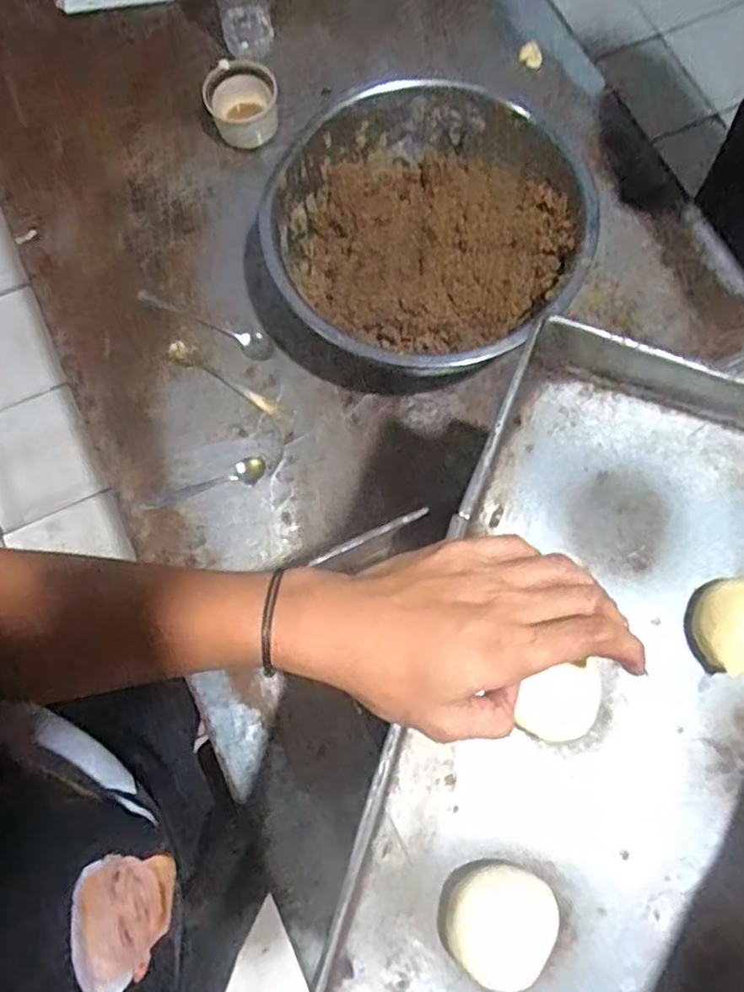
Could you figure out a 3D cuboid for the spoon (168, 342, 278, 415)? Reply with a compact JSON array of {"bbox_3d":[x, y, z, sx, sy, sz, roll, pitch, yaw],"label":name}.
[{"bbox_3d":[-0.177,-0.138,0.776,0.148,0.014,0.025,34,78,8],"label":"spoon"}]

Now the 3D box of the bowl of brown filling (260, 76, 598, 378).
[{"bbox_3d":[0.059,-0.300,0.749,0.347,0.103,0.322,0,76,0],"label":"bowl of brown filling"}]

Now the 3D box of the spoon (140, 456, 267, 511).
[{"bbox_3d":[-0.194,-0.012,0.751,0.147,0.021,0.029,-15,76,-4],"label":"spoon"}]

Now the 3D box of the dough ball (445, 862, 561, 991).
[{"bbox_3d":[0.074,0.239,0.364,0.064,0.026,0.059,0,76,0],"label":"dough ball"}]

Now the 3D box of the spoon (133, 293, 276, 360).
[{"bbox_3d":[-0.207,-0.209,0.801,0.189,0.019,0.030,24,77,6],"label":"spoon"}]

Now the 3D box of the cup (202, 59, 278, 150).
[{"bbox_3d":[-0.171,-0.529,0.864,0.095,0.063,0.106,-9,76,-2],"label":"cup"}]

